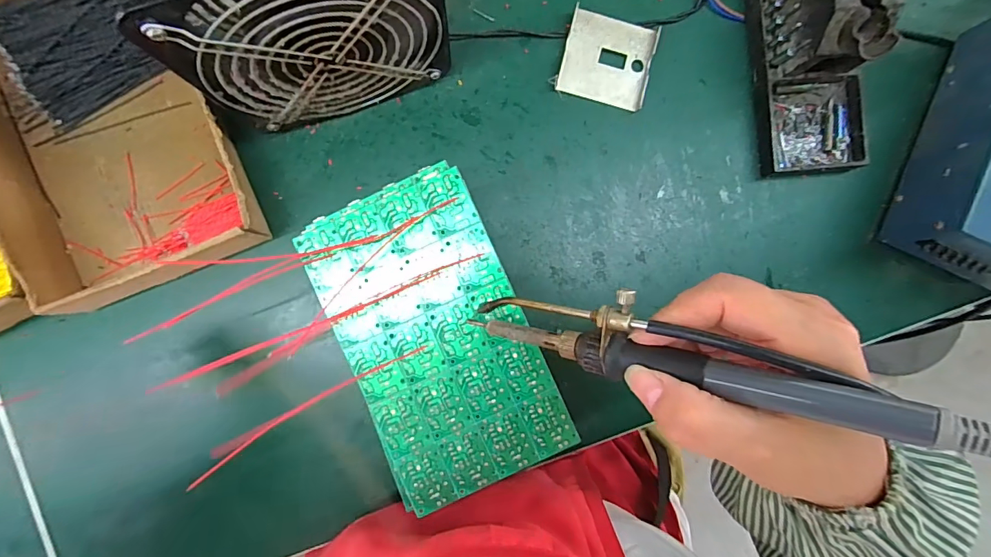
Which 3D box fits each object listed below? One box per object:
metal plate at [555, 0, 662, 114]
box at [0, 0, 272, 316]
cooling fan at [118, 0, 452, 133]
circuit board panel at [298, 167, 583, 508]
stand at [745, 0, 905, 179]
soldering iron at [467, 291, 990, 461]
[{"bbox_3d":[0.086,-0.168,0.352,0.068,0.010,0.063,12,88,-3],"label":"metal plate"},{"bbox_3d":[-0.273,-0.105,0.319,0.149,0.044,0.241,-27,90,-4],"label":"box"},{"bbox_3d":[-0.108,-0.153,0.276,0.151,0.151,0.061,-17,90,-4],"label":"cooling fan"},{"bbox_3d":[-0.035,0.034,0.265,0.104,0.009,0.178,-24,88,-4],"label":"circuit board panel"},{"bbox_3d":[0.241,-0.161,0.328,0.077,0.070,0.153,-6,89,-4],"label":"stand"},{"bbox_3d":[0.076,0.030,0.178,0.204,0.017,0.031,11,85,35],"label":"soldering iron"}]

